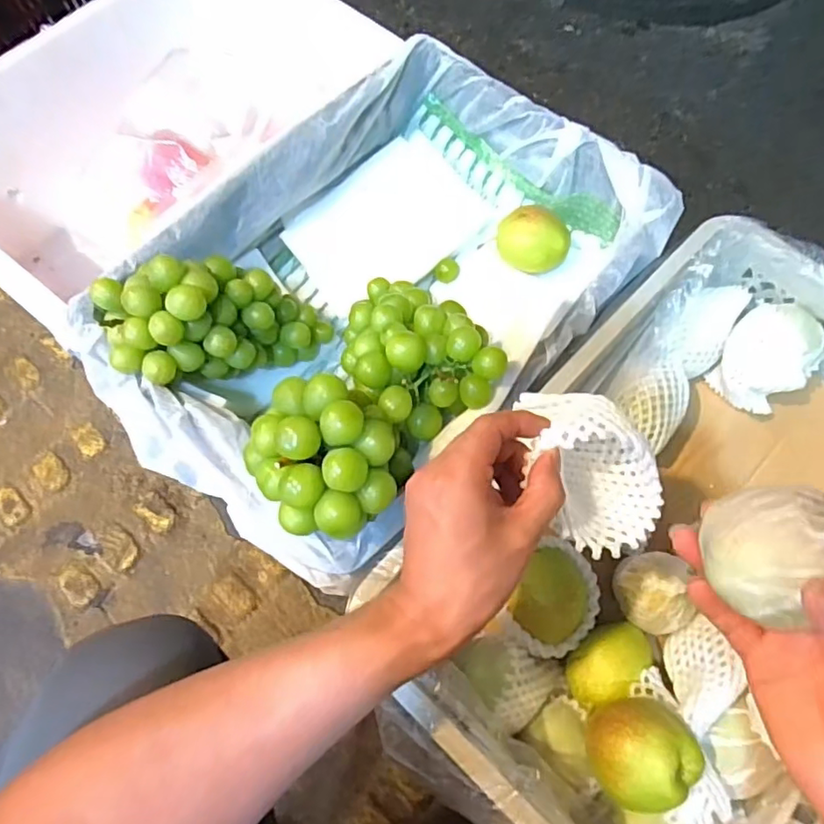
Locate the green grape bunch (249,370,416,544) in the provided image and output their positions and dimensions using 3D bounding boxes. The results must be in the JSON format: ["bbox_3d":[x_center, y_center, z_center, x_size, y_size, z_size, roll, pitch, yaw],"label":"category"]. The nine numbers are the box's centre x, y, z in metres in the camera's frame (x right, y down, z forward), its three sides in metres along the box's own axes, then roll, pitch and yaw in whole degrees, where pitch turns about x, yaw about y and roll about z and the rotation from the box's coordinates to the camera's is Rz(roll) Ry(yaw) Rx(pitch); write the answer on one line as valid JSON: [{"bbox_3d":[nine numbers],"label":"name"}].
[{"bbox_3d":[-0.059,0.031,0.418,0.101,0.081,0.110,0,69,1],"label":"green grape bunch"}]

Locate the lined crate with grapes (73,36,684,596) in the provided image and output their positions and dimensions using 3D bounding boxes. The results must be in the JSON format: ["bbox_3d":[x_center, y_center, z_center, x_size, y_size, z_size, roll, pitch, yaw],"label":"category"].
[{"bbox_3d":[-0.024,-0.128,0.555,0.351,0.207,0.504,38,74,14],"label":"lined crate with grapes"}]

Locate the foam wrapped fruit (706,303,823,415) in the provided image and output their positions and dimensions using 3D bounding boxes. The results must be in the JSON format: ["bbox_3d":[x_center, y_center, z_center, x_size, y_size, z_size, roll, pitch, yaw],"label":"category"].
[{"bbox_3d":[0.358,-0.058,0.582,0.084,0.067,0.090,0,69,1],"label":"foam wrapped fruit"}]

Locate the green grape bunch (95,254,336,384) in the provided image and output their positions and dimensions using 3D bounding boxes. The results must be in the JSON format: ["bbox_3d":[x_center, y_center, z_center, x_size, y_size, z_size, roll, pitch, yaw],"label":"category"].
[{"bbox_3d":[-0.164,-0.084,0.535,0.207,0.085,0.098,-3,61,-45],"label":"green grape bunch"}]

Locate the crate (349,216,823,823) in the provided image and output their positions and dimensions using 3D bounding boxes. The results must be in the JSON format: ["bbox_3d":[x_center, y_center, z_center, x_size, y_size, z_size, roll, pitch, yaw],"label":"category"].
[{"bbox_3d":[0.257,0.100,0.513,0.553,0.145,0.364,-41,73,-14],"label":"crate"}]

